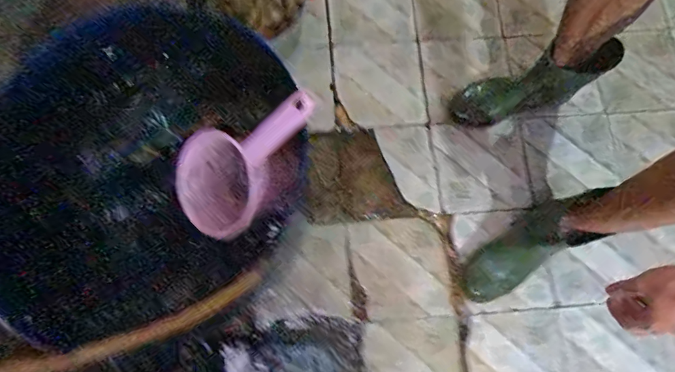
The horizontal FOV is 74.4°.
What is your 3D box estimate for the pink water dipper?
[{"bbox_3d":[-0.124,-0.029,0.592,0.078,0.269,0.125,-9,72,-48],"label":"pink water dipper"}]

